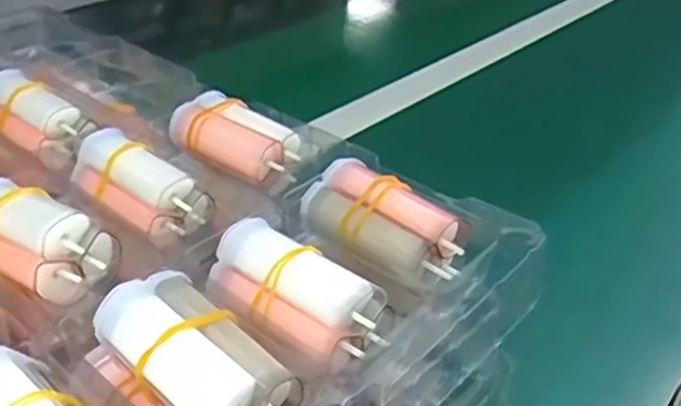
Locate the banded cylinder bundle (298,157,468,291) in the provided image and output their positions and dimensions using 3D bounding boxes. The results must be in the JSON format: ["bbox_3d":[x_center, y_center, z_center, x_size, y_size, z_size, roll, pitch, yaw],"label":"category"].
[{"bbox_3d":[0.018,0.009,0.284,0.069,0.021,0.036,31,81,36],"label":"banded cylinder bundle"}]

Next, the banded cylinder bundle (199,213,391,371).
[{"bbox_3d":[-0.015,0.033,0.251,0.070,0.034,0.019,25,-4,32],"label":"banded cylinder bundle"}]

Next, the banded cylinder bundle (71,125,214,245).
[{"bbox_3d":[-0.091,-0.009,0.309,0.067,0.027,0.031,23,40,29],"label":"banded cylinder bundle"}]

